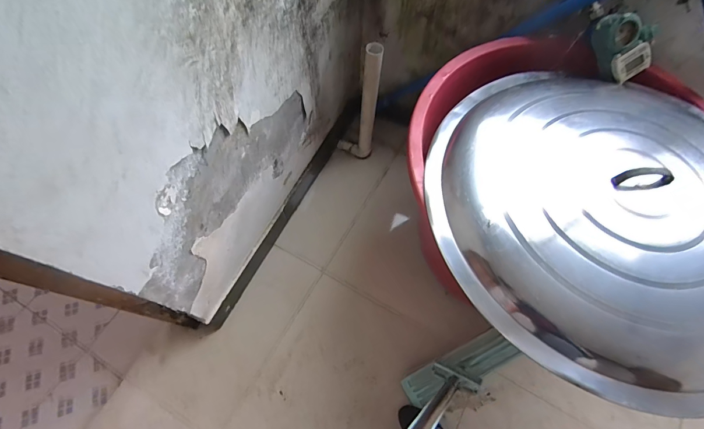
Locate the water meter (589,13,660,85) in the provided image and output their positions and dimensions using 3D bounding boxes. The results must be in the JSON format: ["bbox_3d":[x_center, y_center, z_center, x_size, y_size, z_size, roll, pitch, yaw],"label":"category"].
[{"bbox_3d":[0.631,-0.397,0.810,0.085,0.110,0.140,-24,69,-12],"label":"water meter"}]

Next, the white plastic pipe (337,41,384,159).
[{"bbox_3d":[0.017,-0.373,1.199,0.143,0.510,0.075,-2,66,-2],"label":"white plastic pipe"}]

